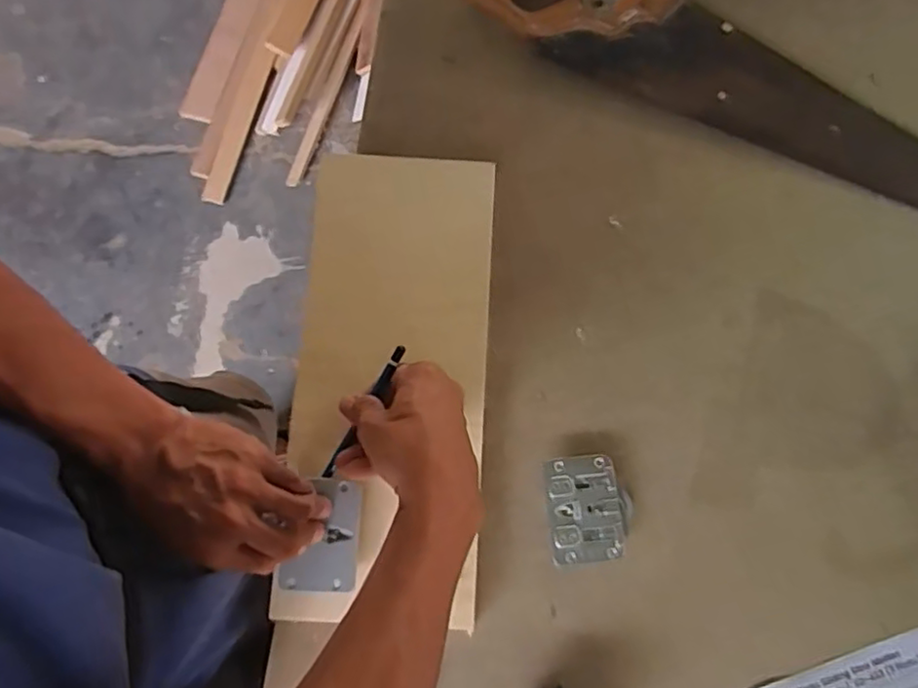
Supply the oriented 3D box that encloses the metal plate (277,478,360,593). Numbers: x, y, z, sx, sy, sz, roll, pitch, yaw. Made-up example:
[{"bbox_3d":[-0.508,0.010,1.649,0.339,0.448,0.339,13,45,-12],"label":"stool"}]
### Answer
[{"bbox_3d":[-0.101,0.141,0.473,0.053,0.004,0.078,2,77,1],"label":"metal plate"}]

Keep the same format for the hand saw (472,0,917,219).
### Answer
[{"bbox_3d":[0.247,-0.218,0.563,0.491,0.029,0.114,33,80,7],"label":"hand saw"}]

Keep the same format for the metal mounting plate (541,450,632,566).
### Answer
[{"bbox_3d":[0.101,0.128,0.502,0.064,0.013,0.080,-5,77,-1],"label":"metal mounting plate"}]

